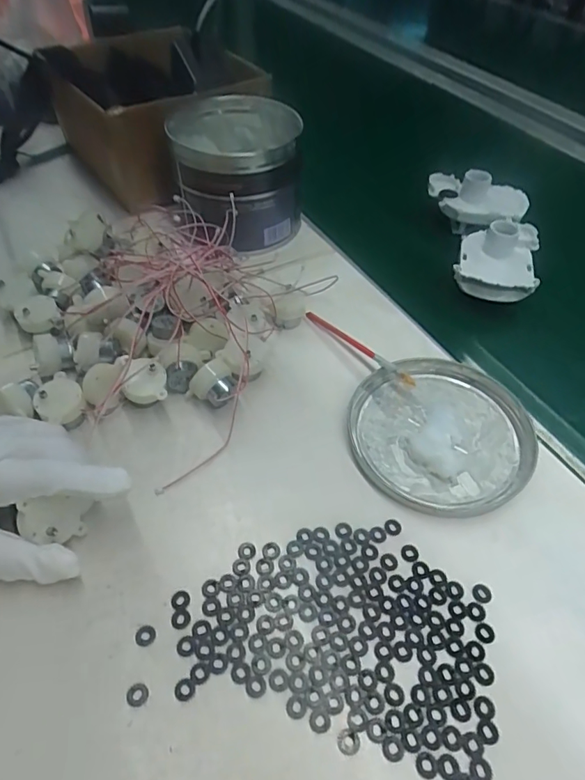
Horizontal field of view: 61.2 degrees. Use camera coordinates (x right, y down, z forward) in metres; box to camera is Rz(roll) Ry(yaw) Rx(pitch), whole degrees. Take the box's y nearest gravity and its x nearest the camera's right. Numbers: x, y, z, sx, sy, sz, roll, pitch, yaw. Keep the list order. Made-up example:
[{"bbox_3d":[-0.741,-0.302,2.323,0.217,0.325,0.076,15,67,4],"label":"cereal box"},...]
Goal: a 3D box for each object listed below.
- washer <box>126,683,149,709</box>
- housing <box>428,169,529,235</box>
[{"bbox_3d":[-0.079,0.155,0.251,0.011,0.004,0.011,2,50,-2],"label":"washer"},{"bbox_3d":[0.203,-0.209,0.547,0.105,0.053,0.047,14,50,8],"label":"housing"}]

